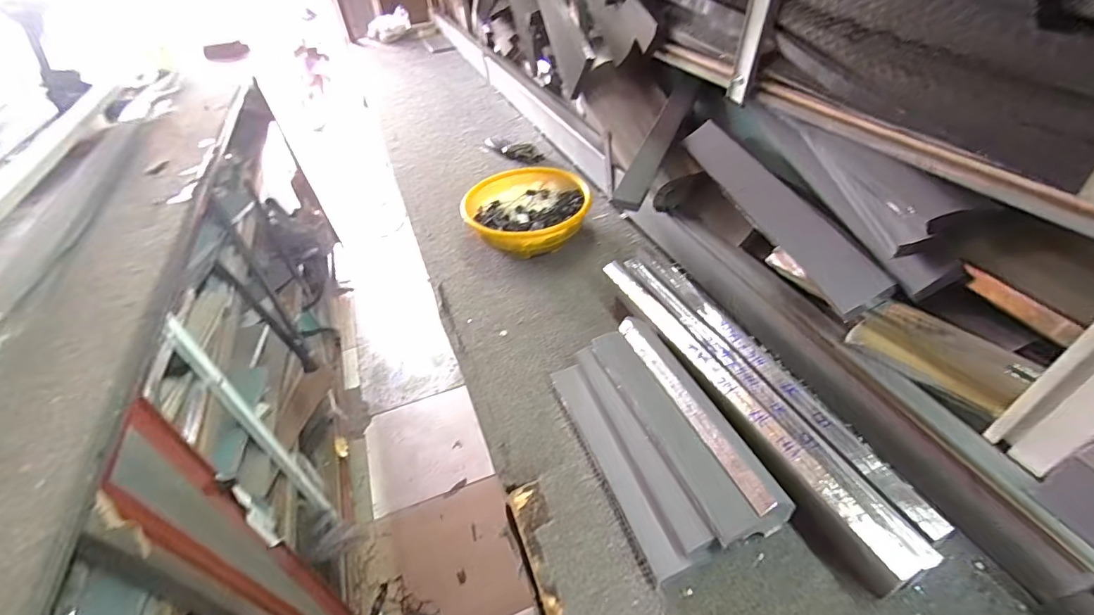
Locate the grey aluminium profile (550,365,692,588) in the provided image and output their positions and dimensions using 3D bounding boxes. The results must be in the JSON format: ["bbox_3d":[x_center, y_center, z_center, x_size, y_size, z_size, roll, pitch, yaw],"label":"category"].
[{"bbox_3d":[0.071,0.173,0.531,0.037,0.029,0.264,-17,44,-12],"label":"grey aluminium profile"}]

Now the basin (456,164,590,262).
[{"bbox_3d":[-0.036,-0.171,0.870,0.223,0.083,0.216,-3,43,3],"label":"basin"}]

